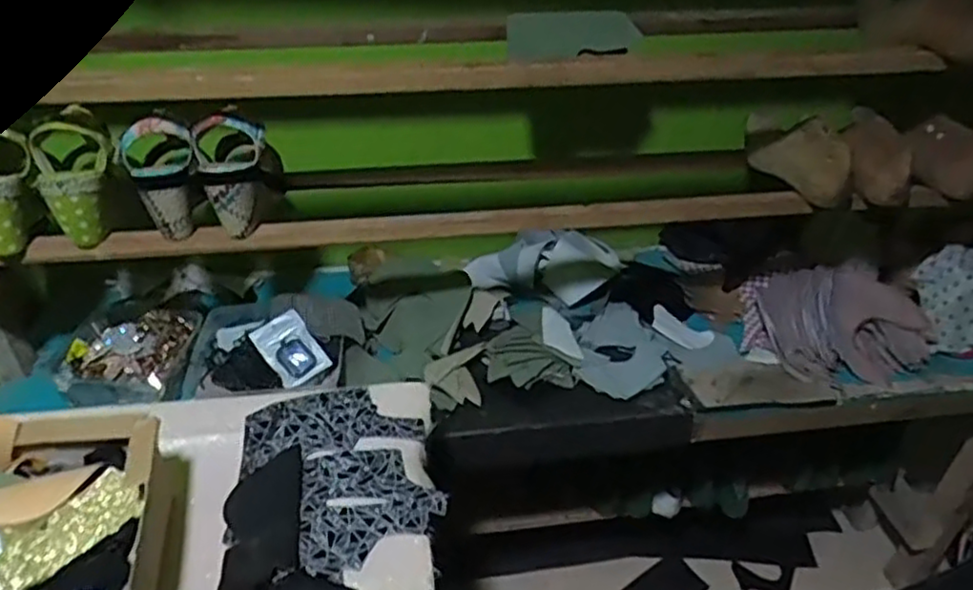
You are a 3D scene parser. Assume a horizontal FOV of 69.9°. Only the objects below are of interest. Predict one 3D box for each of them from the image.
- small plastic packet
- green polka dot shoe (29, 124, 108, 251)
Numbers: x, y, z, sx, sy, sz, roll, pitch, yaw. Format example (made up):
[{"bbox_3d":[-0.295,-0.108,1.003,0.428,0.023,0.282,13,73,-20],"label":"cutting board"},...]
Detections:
[{"bbox_3d":[-0.263,0.071,0.937,0.068,0.010,0.099,-37,83,-10],"label":"small plastic packet"},{"bbox_3d":[-0.460,-0.126,0.788,0.081,0.132,0.059,-19,40,-27],"label":"green polka dot shoe"}]

